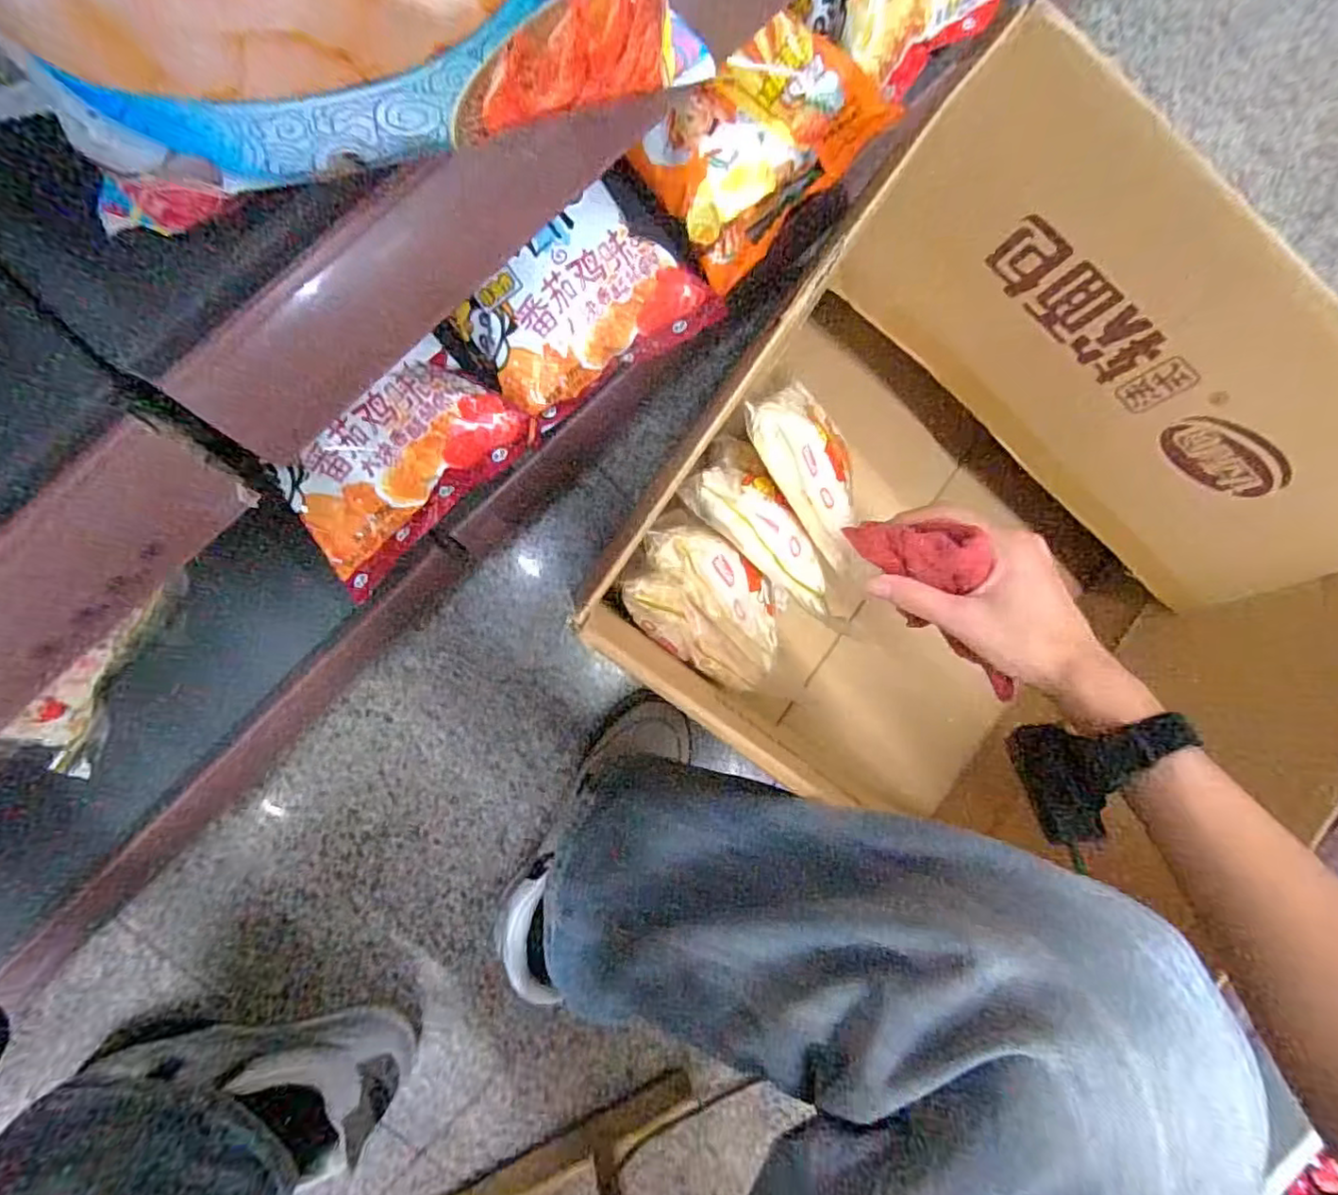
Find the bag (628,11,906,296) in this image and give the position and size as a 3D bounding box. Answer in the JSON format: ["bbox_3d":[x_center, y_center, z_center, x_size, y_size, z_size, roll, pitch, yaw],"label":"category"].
[{"bbox_3d":[0.066,-0.308,0.432,0.148,0.057,0.098,-41,99,-5],"label":"bag"}]

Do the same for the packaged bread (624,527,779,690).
[{"bbox_3d":[0.031,0.005,0.483,0.126,0.062,0.090,30,88,-10],"label":"packaged bread"}]

